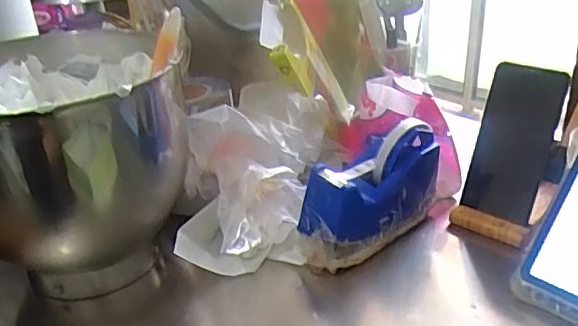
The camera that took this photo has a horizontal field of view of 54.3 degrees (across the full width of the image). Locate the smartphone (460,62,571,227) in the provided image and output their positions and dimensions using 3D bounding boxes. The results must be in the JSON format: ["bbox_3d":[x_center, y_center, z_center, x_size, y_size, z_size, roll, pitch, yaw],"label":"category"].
[{"bbox_3d":[0.232,-0.021,0.585,0.071,0.155,0.010,17,14,27],"label":"smartphone"}]

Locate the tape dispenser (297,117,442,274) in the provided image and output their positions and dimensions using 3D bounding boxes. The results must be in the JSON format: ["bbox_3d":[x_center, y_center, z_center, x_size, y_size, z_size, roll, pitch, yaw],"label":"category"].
[{"bbox_3d":[0.081,0.024,0.571,0.166,0.103,0.065,-26,35,-35],"label":"tape dispenser"}]

